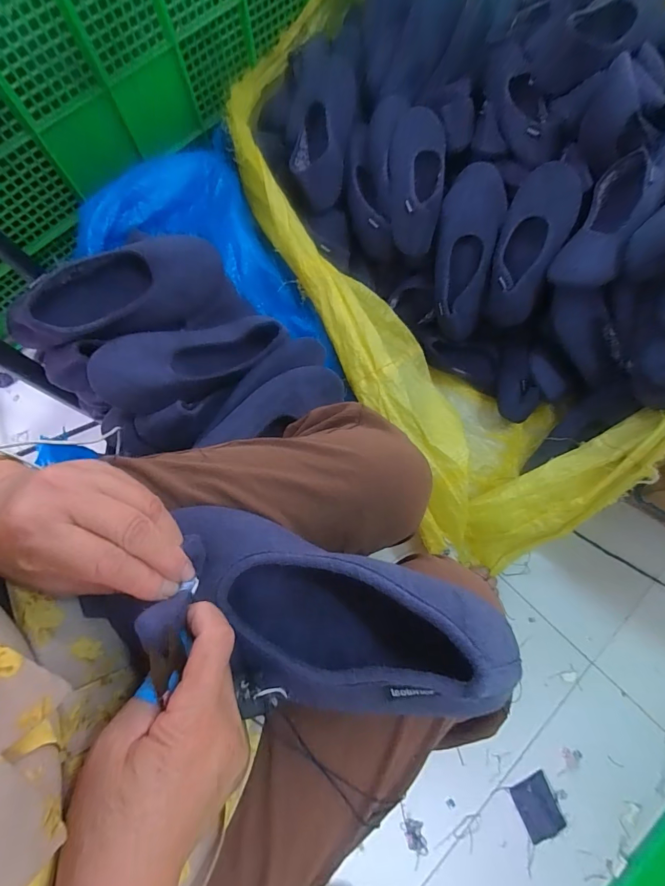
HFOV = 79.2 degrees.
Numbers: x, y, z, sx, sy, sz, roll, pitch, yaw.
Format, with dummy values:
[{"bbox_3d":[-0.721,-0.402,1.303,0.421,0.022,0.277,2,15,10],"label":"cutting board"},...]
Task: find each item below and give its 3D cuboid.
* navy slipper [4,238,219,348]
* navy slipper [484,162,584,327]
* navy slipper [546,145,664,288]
[{"bbox_3d":[-0.259,-0.183,0.496,0.251,0.069,0.097,-27,75,-20],"label":"navy slipper"},{"bbox_3d":[0.334,-0.334,0.680,0.101,0.062,0.260,20,98,7],"label":"navy slipper"},{"bbox_3d":[0.451,-0.358,0.655,0.095,0.067,0.248,34,95,10],"label":"navy slipper"}]

